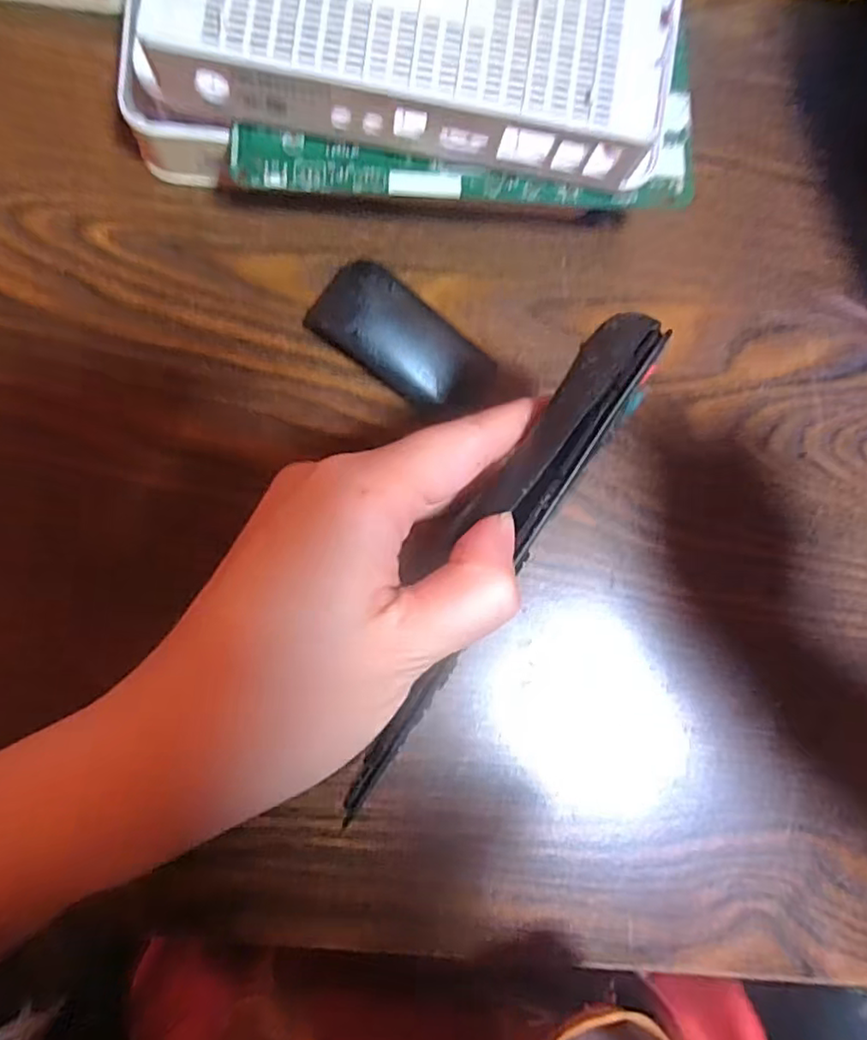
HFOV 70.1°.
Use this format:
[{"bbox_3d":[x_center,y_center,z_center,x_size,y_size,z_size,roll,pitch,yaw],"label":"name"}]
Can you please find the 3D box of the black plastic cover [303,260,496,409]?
[{"bbox_3d":[-0.013,-0.067,0.231,0.069,0.018,0.030,33,81,-3],"label":"black plastic cover"}]

